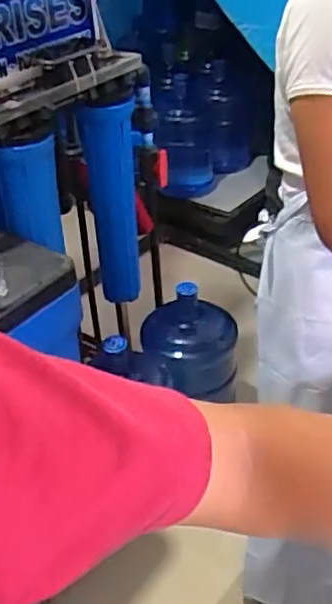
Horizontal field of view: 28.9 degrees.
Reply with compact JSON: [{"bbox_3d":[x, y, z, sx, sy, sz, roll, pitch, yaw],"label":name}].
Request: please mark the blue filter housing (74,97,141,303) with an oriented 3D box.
[{"bbox_3d":[-0.136,-0.232,1.659,0.119,0.725,0.145,-9,58,-7],"label":"blue filter housing"}]

